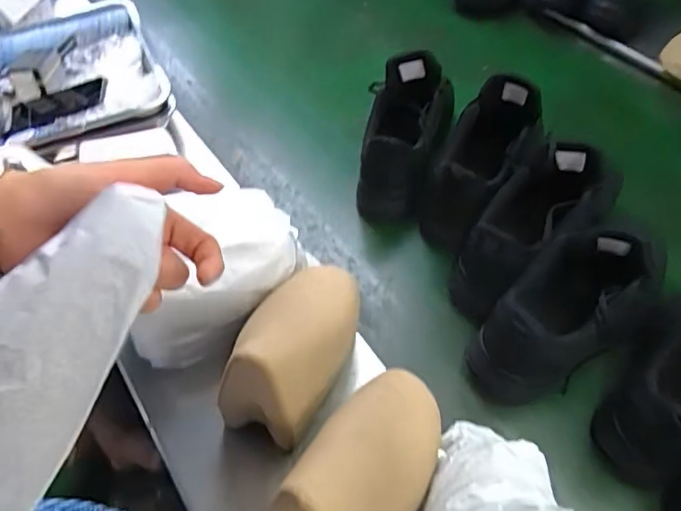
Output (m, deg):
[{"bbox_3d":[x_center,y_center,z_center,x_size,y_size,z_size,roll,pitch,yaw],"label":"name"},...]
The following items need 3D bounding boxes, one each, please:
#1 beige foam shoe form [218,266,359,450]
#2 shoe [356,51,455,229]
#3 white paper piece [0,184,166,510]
[{"bbox_3d":[-0.045,0.081,0.508,0.086,0.116,0.158,17,54,12],"label":"beige foam shoe form"},{"bbox_3d":[0.085,-0.157,0.701,0.105,0.096,0.226,12,85,8],"label":"shoe"},{"bbox_3d":[-0.120,0.042,0.208,0.078,0.013,0.152,40,64,3],"label":"white paper piece"}]

